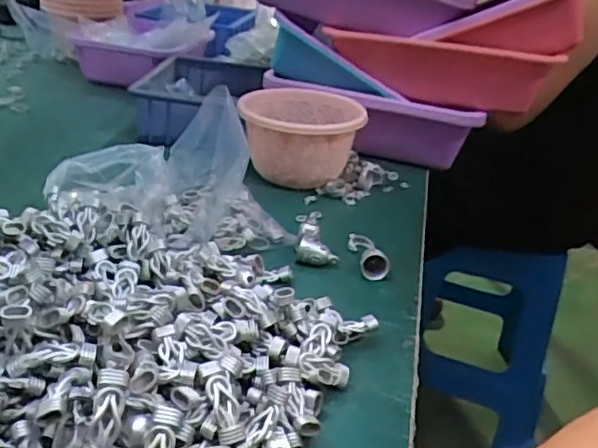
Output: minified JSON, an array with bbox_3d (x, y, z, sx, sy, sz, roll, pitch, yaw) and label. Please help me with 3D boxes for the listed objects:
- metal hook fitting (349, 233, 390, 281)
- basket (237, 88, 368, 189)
[{"bbox_3d":[0.064,0.026,0.557,0.024,0.024,0.060,1,27,-12],"label":"metal hook fitting"},{"bbox_3d":[0.000,-0.098,0.703,0.133,0.090,0.138,6,26,-3],"label":"basket"}]

